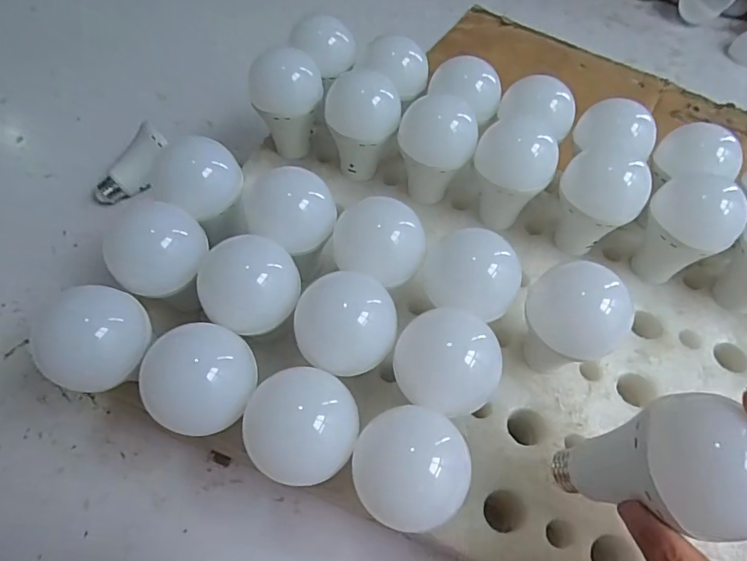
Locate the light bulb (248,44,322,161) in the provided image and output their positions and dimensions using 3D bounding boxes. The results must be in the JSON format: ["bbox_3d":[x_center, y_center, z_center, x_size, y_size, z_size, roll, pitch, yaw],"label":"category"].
[{"bbox_3d":[-0.080,-0.159,0.471,0.066,0.094,0.059,-4,57,-6],"label":"light bulb"}]

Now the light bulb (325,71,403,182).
[{"bbox_3d":[-0.010,-0.136,0.460,0.061,0.092,0.056,4,57,-1],"label":"light bulb"}]

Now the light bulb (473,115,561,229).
[{"bbox_3d":[0.118,-0.091,0.444,0.063,0.081,0.065,2,57,-3],"label":"light bulb"}]

